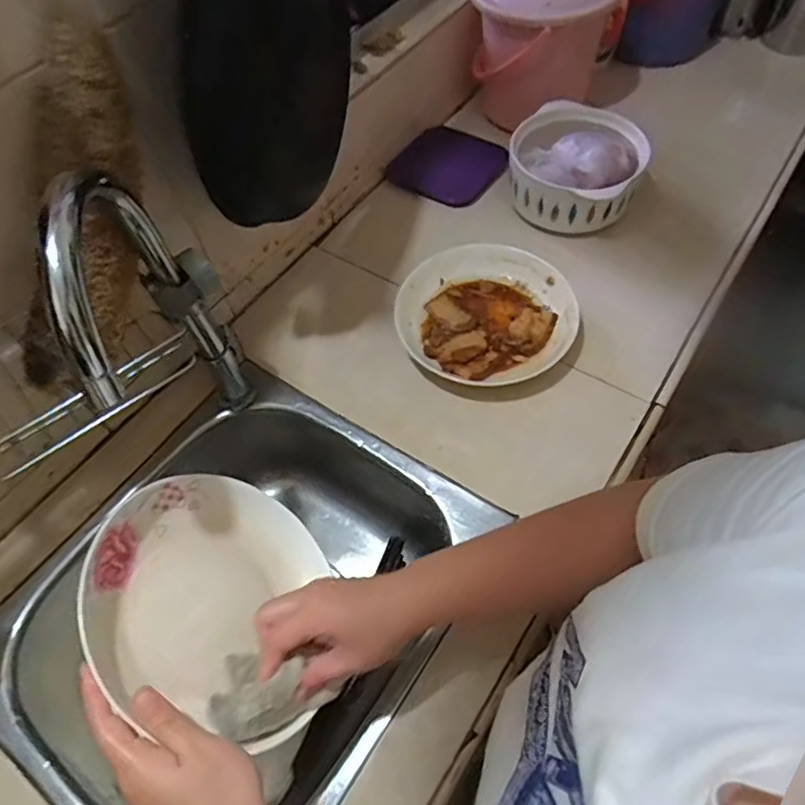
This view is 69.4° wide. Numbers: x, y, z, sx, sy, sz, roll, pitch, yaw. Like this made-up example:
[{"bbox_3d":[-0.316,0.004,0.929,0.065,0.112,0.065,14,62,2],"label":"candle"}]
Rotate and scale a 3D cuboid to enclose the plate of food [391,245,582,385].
[{"bbox_3d":[0.098,-0.103,0.692,0.203,0.034,0.191,-2,57,3],"label":"plate of food"}]

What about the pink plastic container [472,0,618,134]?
[{"bbox_3d":[0.208,-0.543,0.878,0.180,0.187,0.202,26,62,18],"label":"pink plastic container"}]

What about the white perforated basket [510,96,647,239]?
[{"bbox_3d":[0.227,-0.318,0.783,0.168,0.100,0.174,-2,57,3],"label":"white perforated basket"}]

